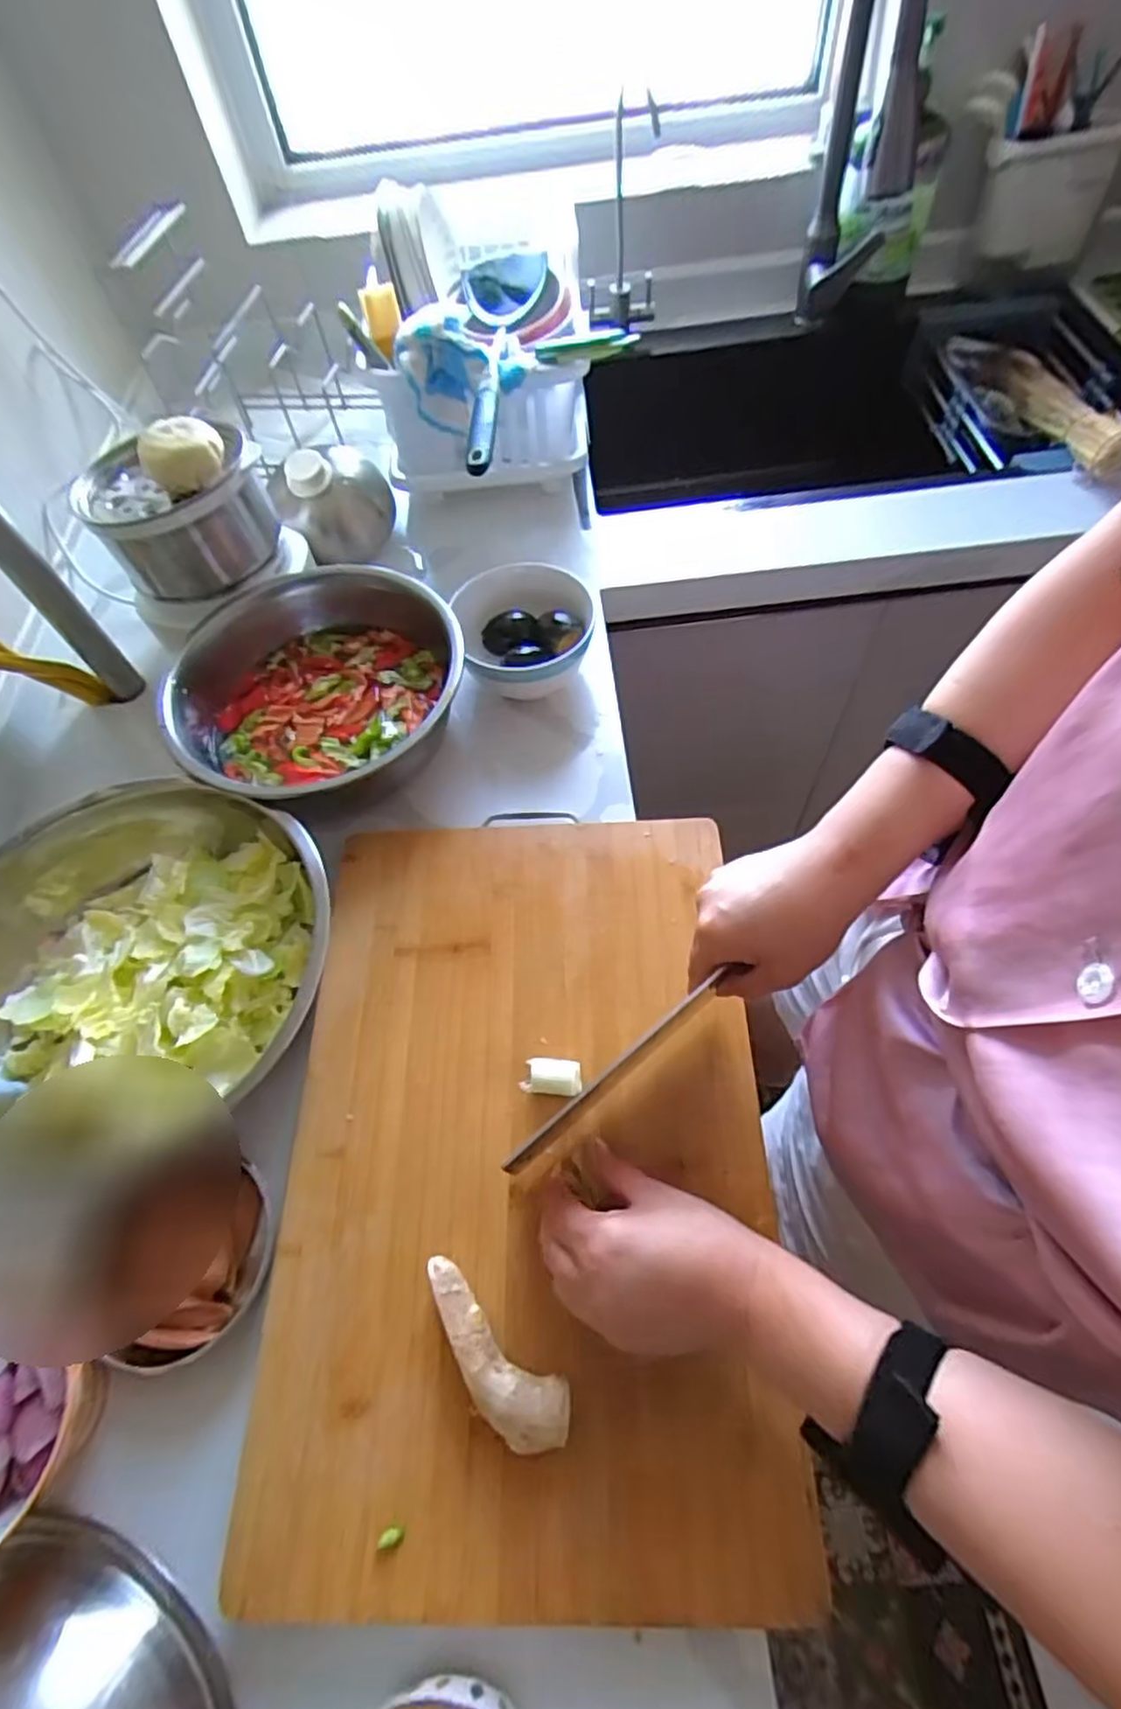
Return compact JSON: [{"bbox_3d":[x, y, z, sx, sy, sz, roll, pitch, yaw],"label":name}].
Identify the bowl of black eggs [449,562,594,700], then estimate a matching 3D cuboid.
[{"bbox_3d":[-0.031,-0.205,0.670,0.122,0.077,0.127,-2,59,3],"label":"bowl of black eggs"}]

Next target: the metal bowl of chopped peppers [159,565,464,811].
[{"bbox_3d":[-0.211,-0.143,0.629,0.244,0.085,0.254,-2,59,3],"label":"metal bowl of chopped peppers"}]

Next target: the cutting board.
[{"bbox_3d":[-0.025,0.179,0.462,0.310,0.030,0.470,-2,59,2],"label":"cutting board"}]

